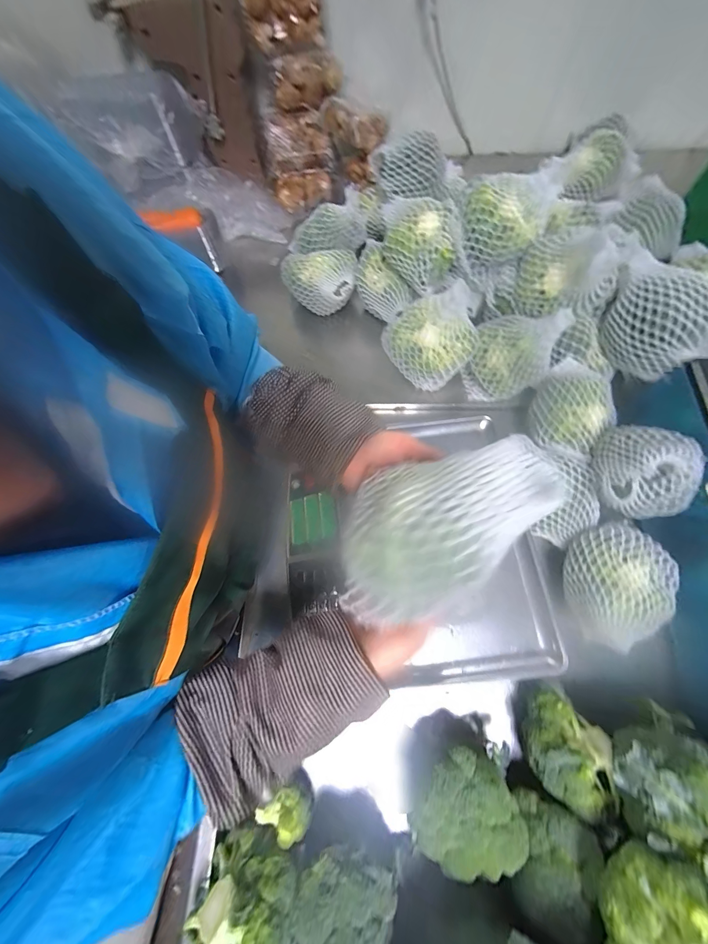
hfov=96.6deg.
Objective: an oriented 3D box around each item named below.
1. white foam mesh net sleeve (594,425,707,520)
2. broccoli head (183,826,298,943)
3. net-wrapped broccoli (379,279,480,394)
[{"bbox_3d":[0.402,-0.002,0.427,0.110,0.089,0.120,26,74,11],"label":"white foam mesh net sleeve"},{"bbox_3d":[-0.125,0.487,0.336,0.107,0.087,0.115,-1,70,2],"label":"broccoli head"},{"bbox_3d":[0.136,-0.244,0.566,0.128,0.124,0.138,-27,71,-7],"label":"net-wrapped broccoli"}]

